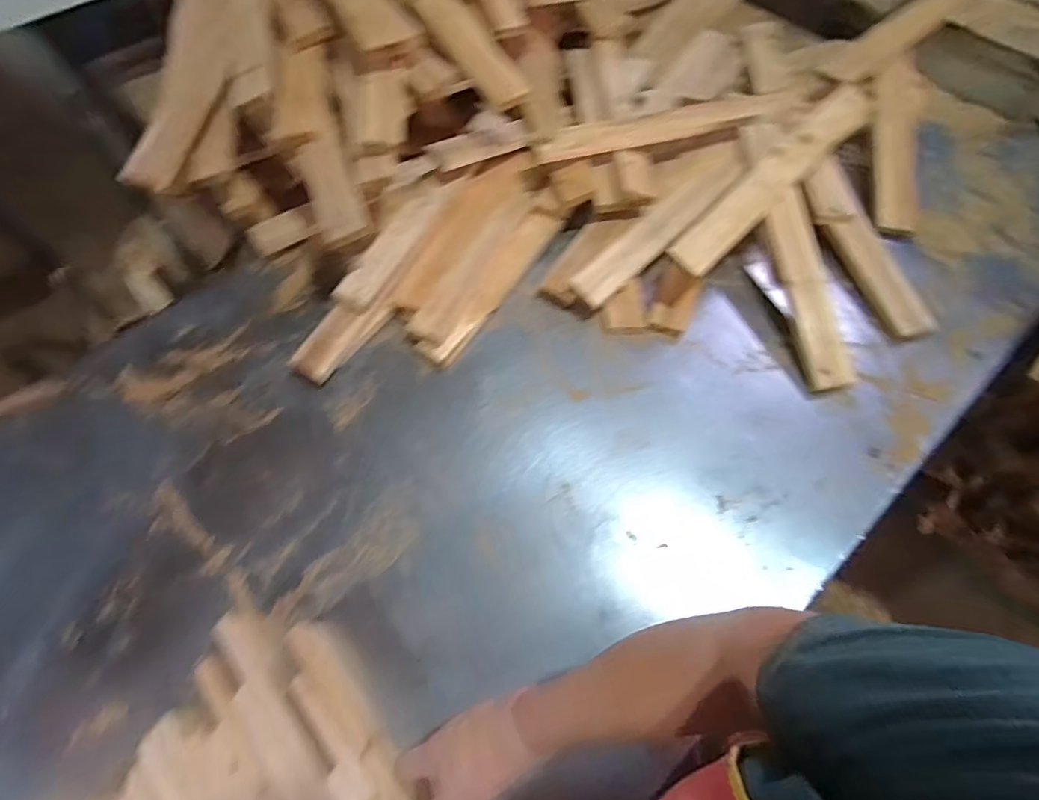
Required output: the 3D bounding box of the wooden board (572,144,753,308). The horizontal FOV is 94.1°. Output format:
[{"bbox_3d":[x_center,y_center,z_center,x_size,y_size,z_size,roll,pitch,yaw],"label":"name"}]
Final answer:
[{"bbox_3d":[0.242,-0.292,0.807,0.370,0.013,0.071,-41,68,-3],"label":"wooden board"}]

